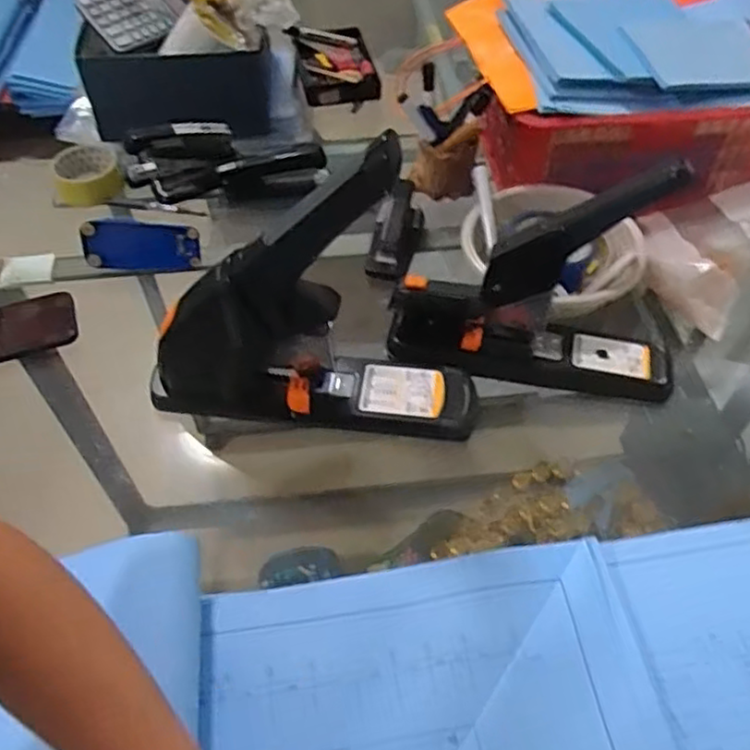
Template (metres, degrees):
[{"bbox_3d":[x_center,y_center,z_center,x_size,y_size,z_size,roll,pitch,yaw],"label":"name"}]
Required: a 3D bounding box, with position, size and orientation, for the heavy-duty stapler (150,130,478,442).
[{"bbox_3d":[-0.064,-0.061,0.595,0.321,0.281,0.075,5,51,5],"label":"heavy-duty stapler"}]

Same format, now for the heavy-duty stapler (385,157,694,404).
[{"bbox_3d":[0.158,-0.087,0.644,0.291,0.233,0.065,8,51,7],"label":"heavy-duty stapler"}]

